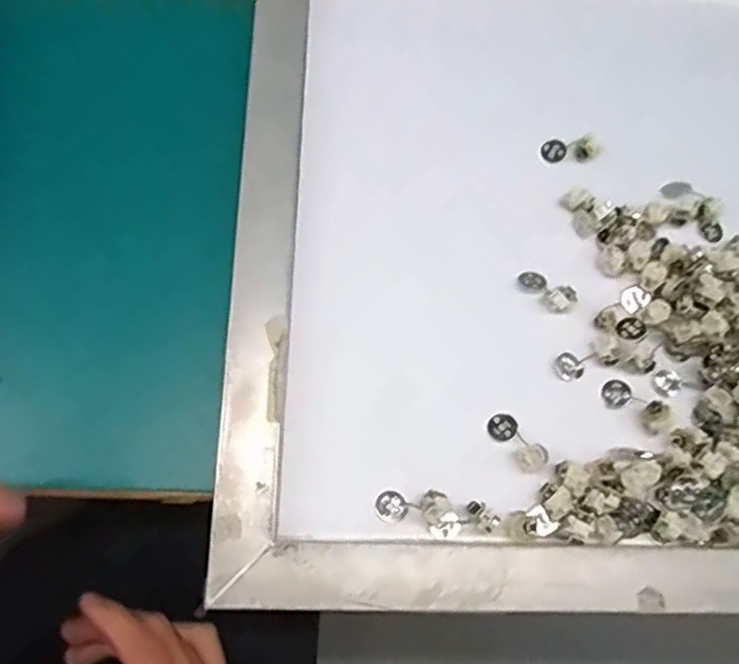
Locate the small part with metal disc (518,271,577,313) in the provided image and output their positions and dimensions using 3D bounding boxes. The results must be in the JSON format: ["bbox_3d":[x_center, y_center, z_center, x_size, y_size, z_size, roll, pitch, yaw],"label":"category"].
[{"bbox_3d":[0.101,-0.023,0.365,0.015,0.010,0.034,-44,62,-15],"label":"small part with metal disc"}]

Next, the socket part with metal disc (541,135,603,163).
[{"bbox_3d":[0.122,-0.110,0.394,0.034,0.013,0.014,1,70,14],"label":"socket part with metal disc"}]

